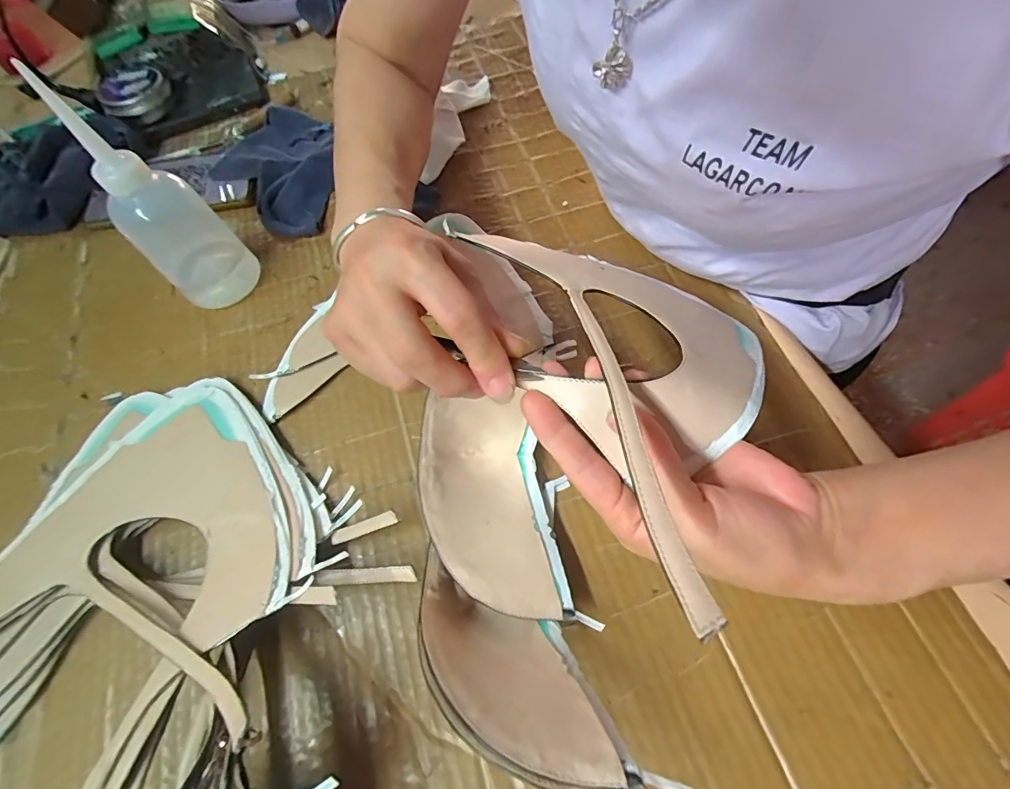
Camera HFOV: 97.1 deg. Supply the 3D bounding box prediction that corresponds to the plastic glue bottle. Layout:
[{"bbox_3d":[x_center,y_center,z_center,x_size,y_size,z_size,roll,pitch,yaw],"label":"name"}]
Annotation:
[{"bbox_3d":[-0.255,-0.142,0.321,0.059,0.163,0.067,33,70,18],"label":"plastic glue bottle"}]

